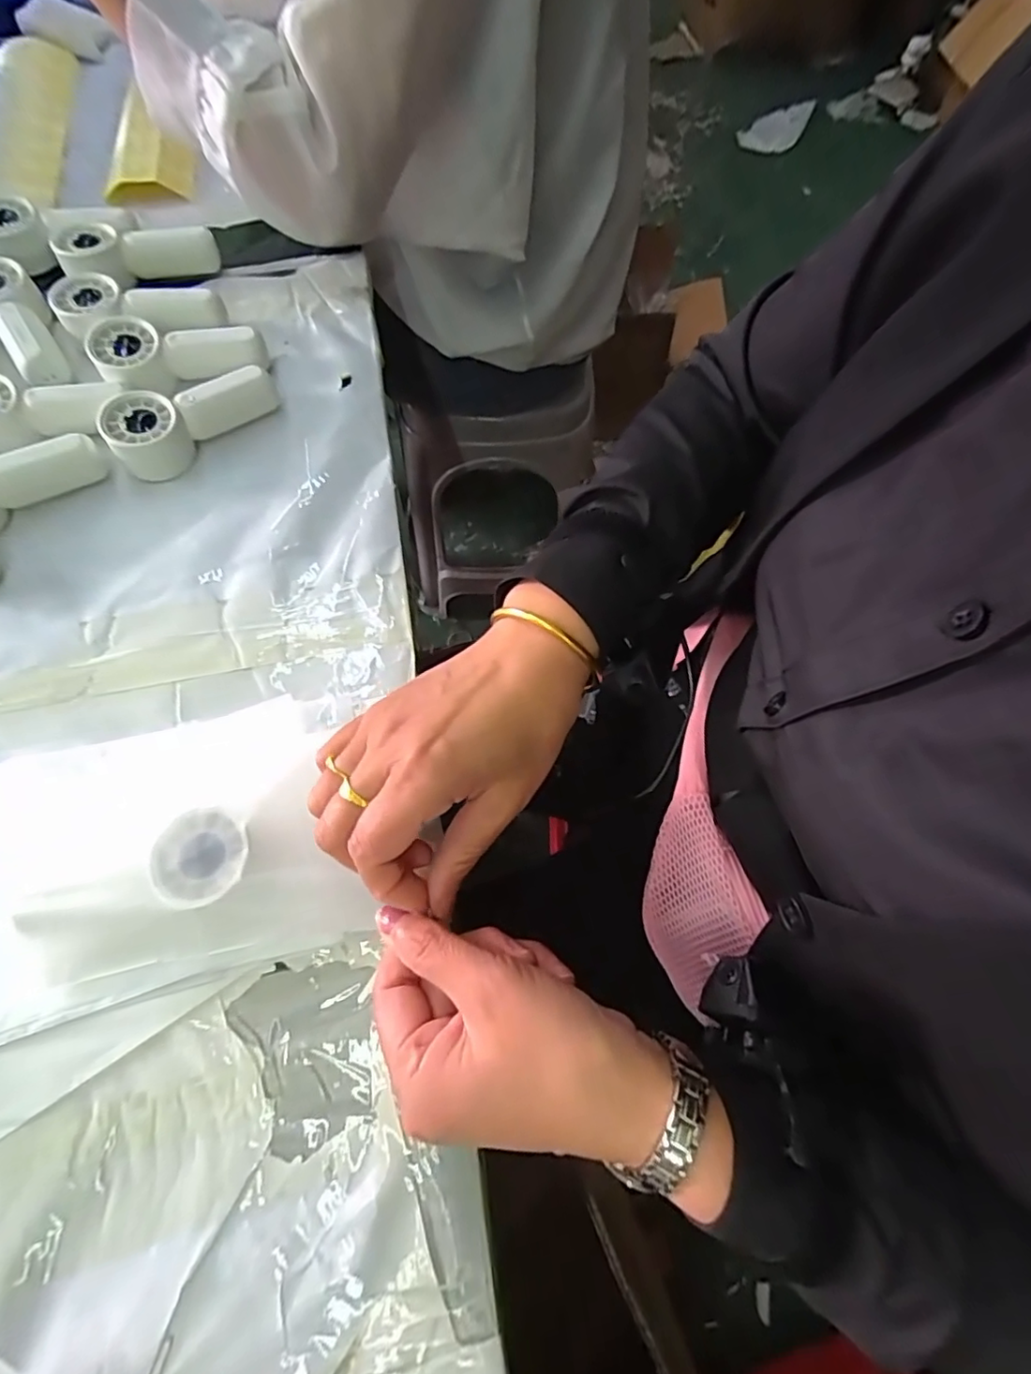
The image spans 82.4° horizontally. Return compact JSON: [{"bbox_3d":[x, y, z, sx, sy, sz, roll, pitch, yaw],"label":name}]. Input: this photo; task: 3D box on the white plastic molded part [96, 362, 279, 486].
[{"bbox_3d":[-0.212,-0.179,0.393,0.109,0.033,0.045,-26,71,-12],"label":"white plastic molded part"}]

